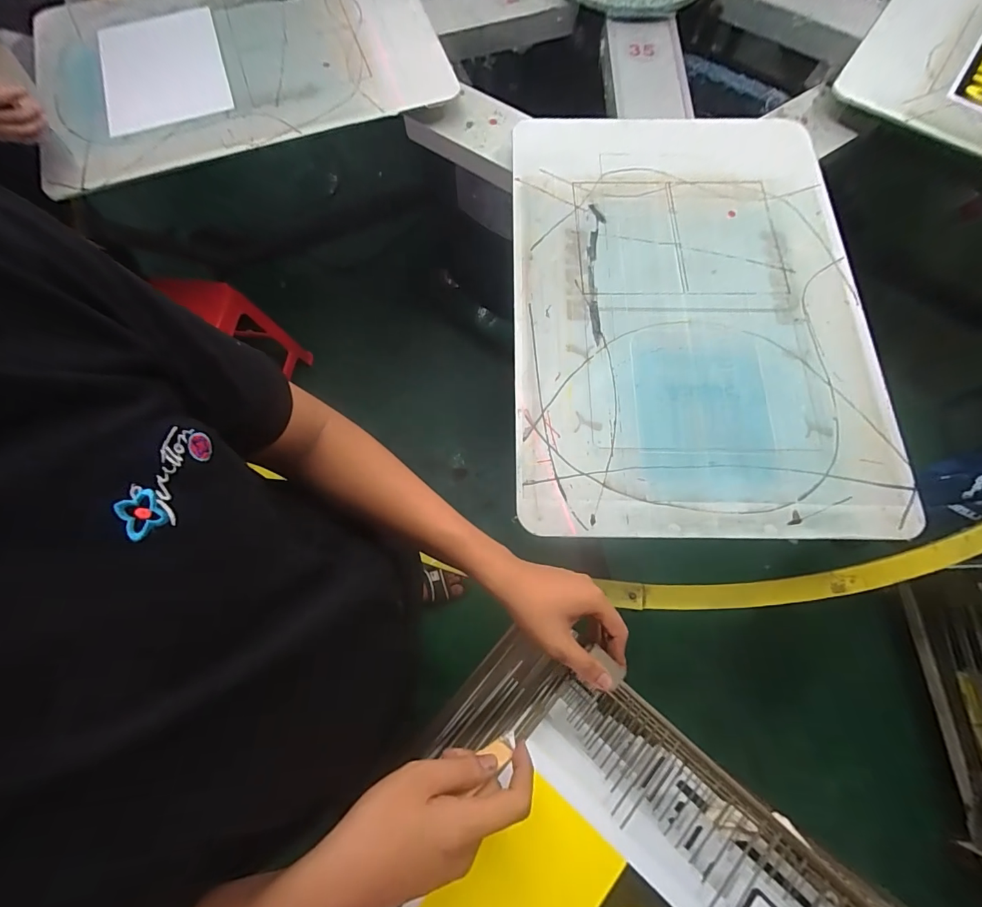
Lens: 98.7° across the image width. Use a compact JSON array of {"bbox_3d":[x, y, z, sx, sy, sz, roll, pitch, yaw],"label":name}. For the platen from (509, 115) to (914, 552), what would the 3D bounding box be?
[{"bbox_3d":[0.348,-0.266,0.738,0.604,0.027,0.836,2,74,-2],"label":"platen"}]

